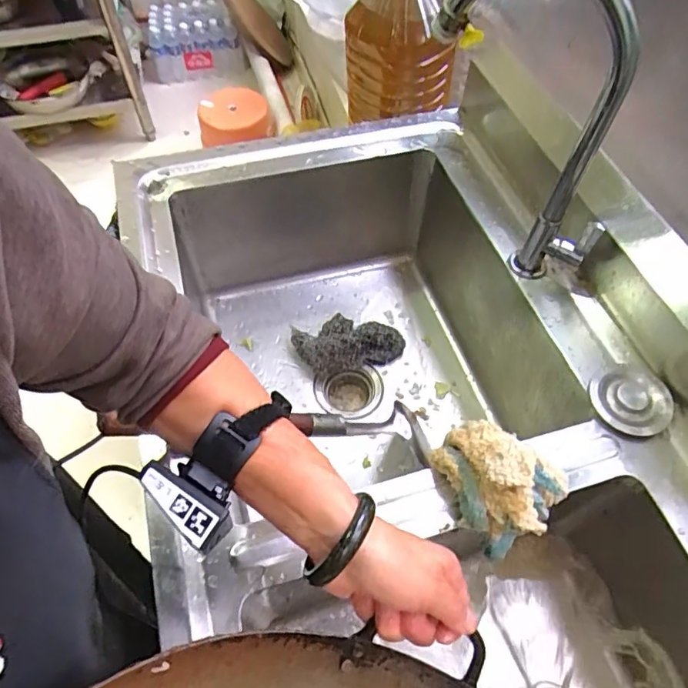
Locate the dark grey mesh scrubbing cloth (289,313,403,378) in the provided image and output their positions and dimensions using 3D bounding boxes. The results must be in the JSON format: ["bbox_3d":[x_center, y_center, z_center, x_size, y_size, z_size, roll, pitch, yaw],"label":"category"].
[{"bbox_3d":[0.014,-0.003,0.888,0.168,0.070,0.110,-20,61,-11],"label":"dark grey mesh scrubbing cloth"}]

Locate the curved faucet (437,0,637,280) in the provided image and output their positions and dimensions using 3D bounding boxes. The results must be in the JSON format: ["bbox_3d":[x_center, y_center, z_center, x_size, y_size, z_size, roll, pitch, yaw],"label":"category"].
[{"bbox_3d":[0.187,-0.212,0.552,0.211,0.351,0.068,18,61,12],"label":"curved faucet"}]

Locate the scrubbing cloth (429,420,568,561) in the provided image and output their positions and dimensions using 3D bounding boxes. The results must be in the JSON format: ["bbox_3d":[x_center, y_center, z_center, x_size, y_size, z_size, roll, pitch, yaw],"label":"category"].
[{"bbox_3d":[0.145,0.119,0.486,0.104,0.083,0.115,-36,65,-19],"label":"scrubbing cloth"}]

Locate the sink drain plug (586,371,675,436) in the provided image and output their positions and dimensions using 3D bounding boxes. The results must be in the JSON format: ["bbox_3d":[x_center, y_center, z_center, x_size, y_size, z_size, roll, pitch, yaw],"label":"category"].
[{"bbox_3d":[0.306,0.060,0.560,0.078,0.013,0.072,15,67,26],"label":"sink drain plug"}]

